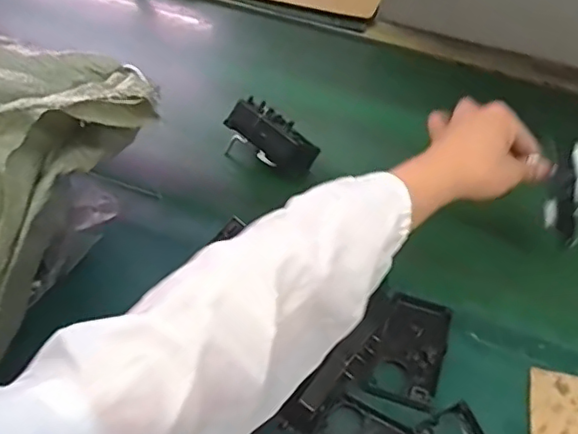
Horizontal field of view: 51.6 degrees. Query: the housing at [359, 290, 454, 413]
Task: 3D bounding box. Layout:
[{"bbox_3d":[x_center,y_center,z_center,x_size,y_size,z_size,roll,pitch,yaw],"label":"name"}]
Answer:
[{"bbox_3d":[0.110,0.121,0.552,0.063,0.019,0.103,17,55,12],"label":"housing"}]

